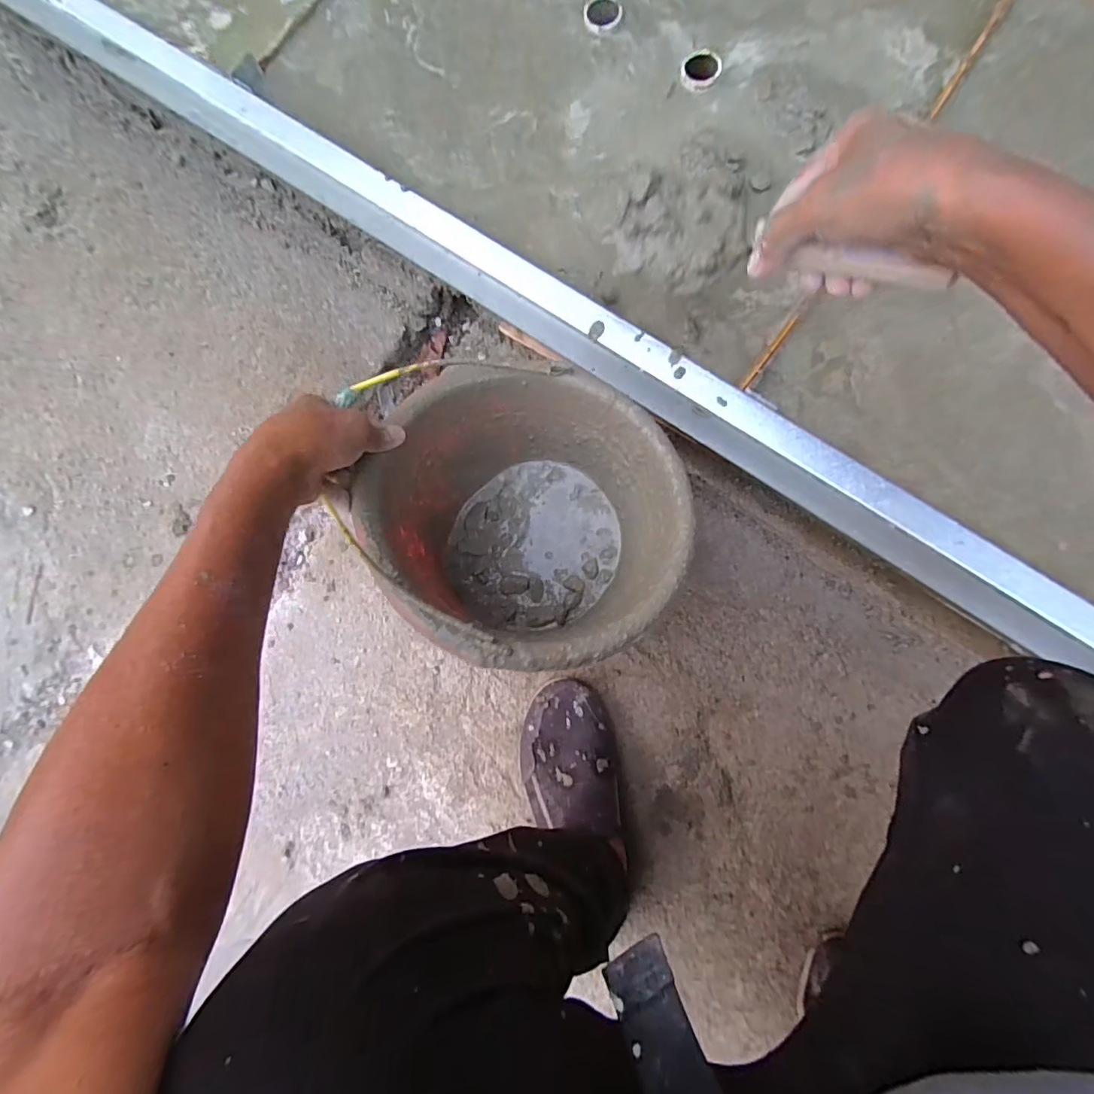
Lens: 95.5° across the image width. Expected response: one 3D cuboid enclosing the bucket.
[{"bbox_3d":[-0.012,-0.029,0.493,0.277,0.194,0.259,-1,81,3],"label":"bucket"}]

